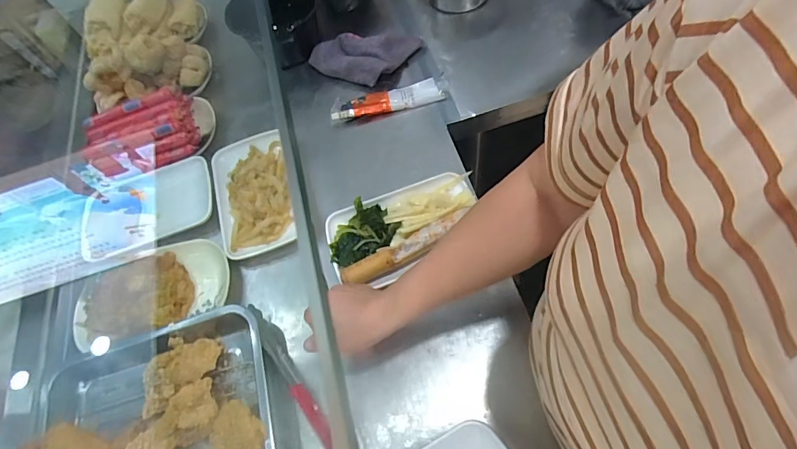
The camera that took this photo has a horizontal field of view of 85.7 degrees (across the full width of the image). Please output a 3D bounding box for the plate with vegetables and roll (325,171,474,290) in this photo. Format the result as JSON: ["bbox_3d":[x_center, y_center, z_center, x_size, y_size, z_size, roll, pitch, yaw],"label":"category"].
[{"bbox_3d":[0.006,0.002,0.589,0.207,0.034,0.126,-15,61,-5],"label":"plate with vegetables and roll"}]

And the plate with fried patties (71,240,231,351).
[{"bbox_3d":[-0.353,0.095,0.615,0.225,0.032,0.133,-18,62,-6],"label":"plate with fried patties"}]

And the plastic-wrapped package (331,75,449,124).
[{"bbox_3d":[-0.016,-0.211,0.721,0.197,0.027,0.035,-12,61,-3],"label":"plastic-wrapped package"}]

